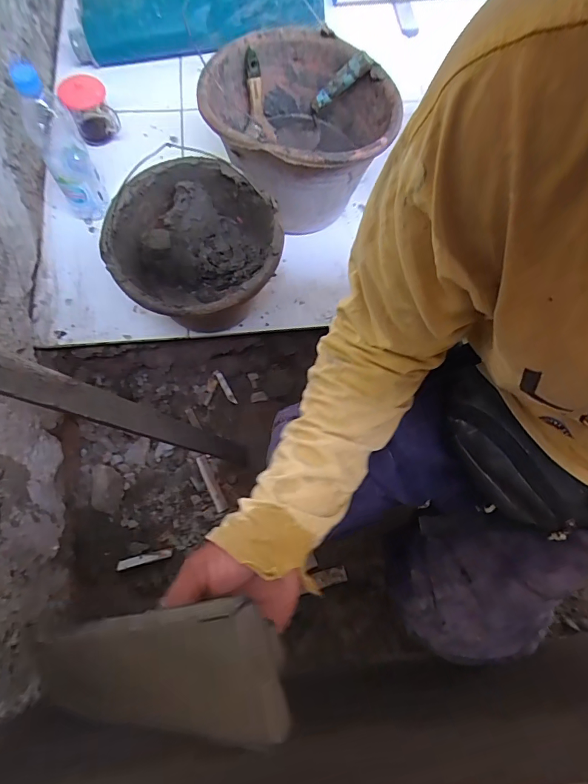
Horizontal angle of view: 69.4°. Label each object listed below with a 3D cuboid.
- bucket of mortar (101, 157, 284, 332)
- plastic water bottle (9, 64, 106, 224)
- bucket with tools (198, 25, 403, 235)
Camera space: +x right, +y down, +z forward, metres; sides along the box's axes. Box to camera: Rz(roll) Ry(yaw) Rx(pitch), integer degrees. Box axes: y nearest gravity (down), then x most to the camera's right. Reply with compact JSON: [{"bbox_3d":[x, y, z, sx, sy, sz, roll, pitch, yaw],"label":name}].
[{"bbox_3d":[-0.136,-0.192,0.642,0.223,0.165,0.238,1,70,-2],"label":"bucket of mortar"},{"bbox_3d":[-0.362,-0.378,0.657,0.064,0.245,0.055,-29,74,-12],"label":"plastic water bottle"},{"bbox_3d":[0.008,-0.412,0.679,0.263,0.173,0.283,1,70,-2],"label":"bucket with tools"}]

